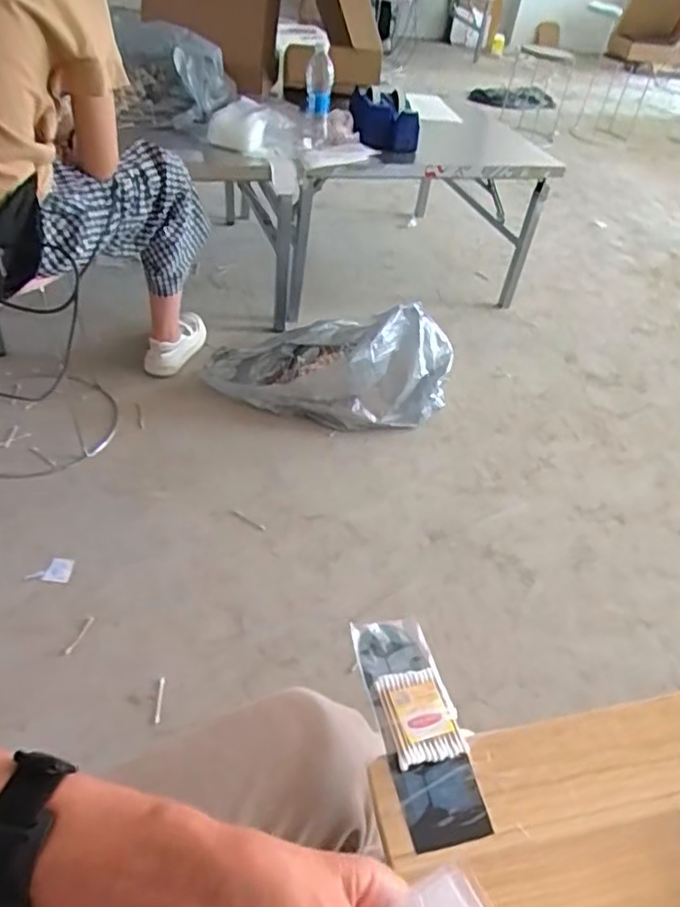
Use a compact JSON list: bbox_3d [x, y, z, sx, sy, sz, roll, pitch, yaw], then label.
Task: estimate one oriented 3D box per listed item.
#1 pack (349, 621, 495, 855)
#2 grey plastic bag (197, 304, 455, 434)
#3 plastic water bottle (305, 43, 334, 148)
[{"bbox_3d":[0.060,0.212,0.493,0.063,0.016,0.179,-6,46,-14],"label":"pack"},{"bbox_3d":[-0.024,-0.243,1.541,0.591,0.230,0.277,13,44,6],"label":"grey plastic bag"},{"bbox_3d":[-0.055,-0.892,1.538,0.062,0.213,0.082,5,44,-3],"label":"plastic water bottle"}]

